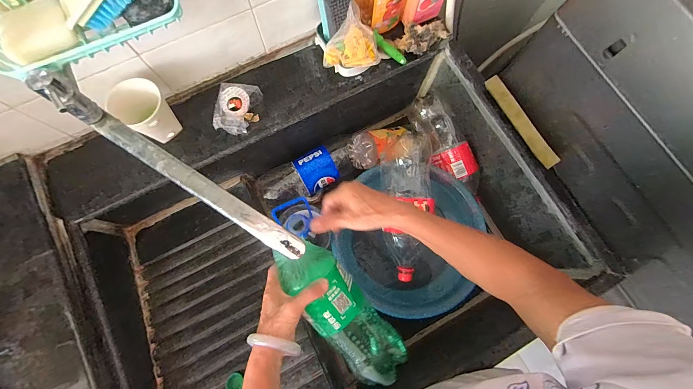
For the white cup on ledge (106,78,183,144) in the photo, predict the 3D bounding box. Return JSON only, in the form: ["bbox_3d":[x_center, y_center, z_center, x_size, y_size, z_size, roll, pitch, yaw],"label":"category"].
[{"bbox_3d":[-0.337,-0.137,0.510,0.074,0.096,0.080,0,77,-1],"label":"white cup on ledge"}]

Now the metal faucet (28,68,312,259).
[{"bbox_3d":[-0.201,-0.032,0.337,0.344,0.088,0.032,34,78,7],"label":"metal faucet"}]

